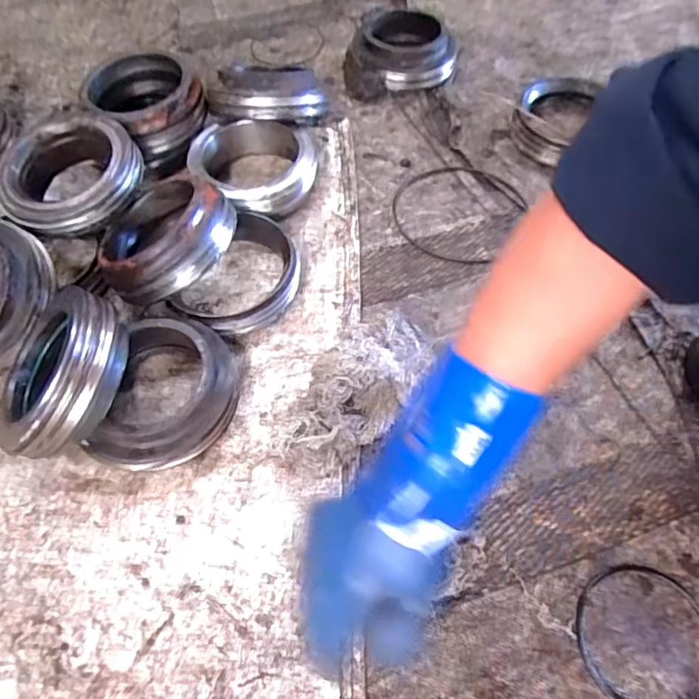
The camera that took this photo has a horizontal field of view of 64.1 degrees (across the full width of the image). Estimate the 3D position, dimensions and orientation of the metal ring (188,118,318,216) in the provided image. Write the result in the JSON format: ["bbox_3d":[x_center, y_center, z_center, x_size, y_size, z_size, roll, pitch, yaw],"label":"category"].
[{"bbox_3d":[-0.121,-0.221,0.693,0.146,0.061,0.146,0,58,1],"label":"metal ring"}]

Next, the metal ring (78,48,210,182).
[{"bbox_3d":[-0.266,-0.311,0.736,0.134,0.089,0.147,0,58,1],"label":"metal ring"}]

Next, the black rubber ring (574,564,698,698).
[{"bbox_3d":[0.241,0.233,0.452,0.112,0.004,0.110,0,58,1],"label":"black rubber ring"}]

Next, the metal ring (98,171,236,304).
[{"bbox_3d":[-0.204,-0.130,0.600,0.144,0.041,0.144,-36,48,8],"label":"metal ring"}]

